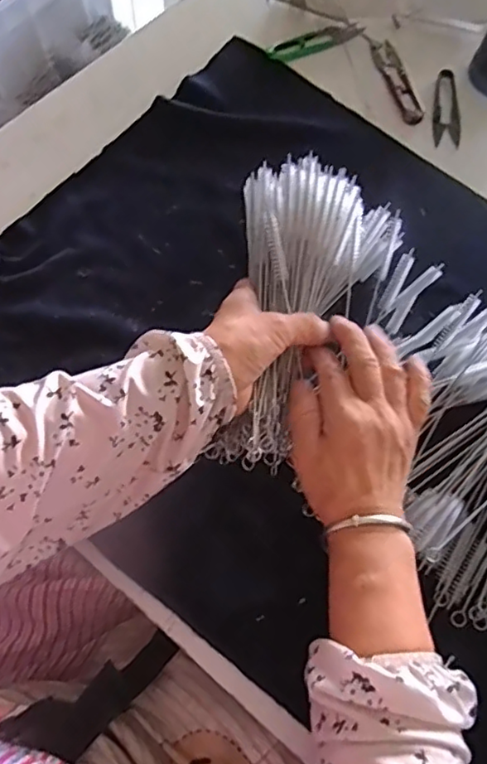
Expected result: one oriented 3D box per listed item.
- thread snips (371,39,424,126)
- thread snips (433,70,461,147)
[{"bbox_3d":[0.161,-0.315,0.623,0.027,0.004,0.119,-12,68,-7],"label":"thread snips"},{"bbox_3d":[0.207,-0.280,0.606,0.028,0.004,0.100,7,67,1],"label":"thread snips"}]

